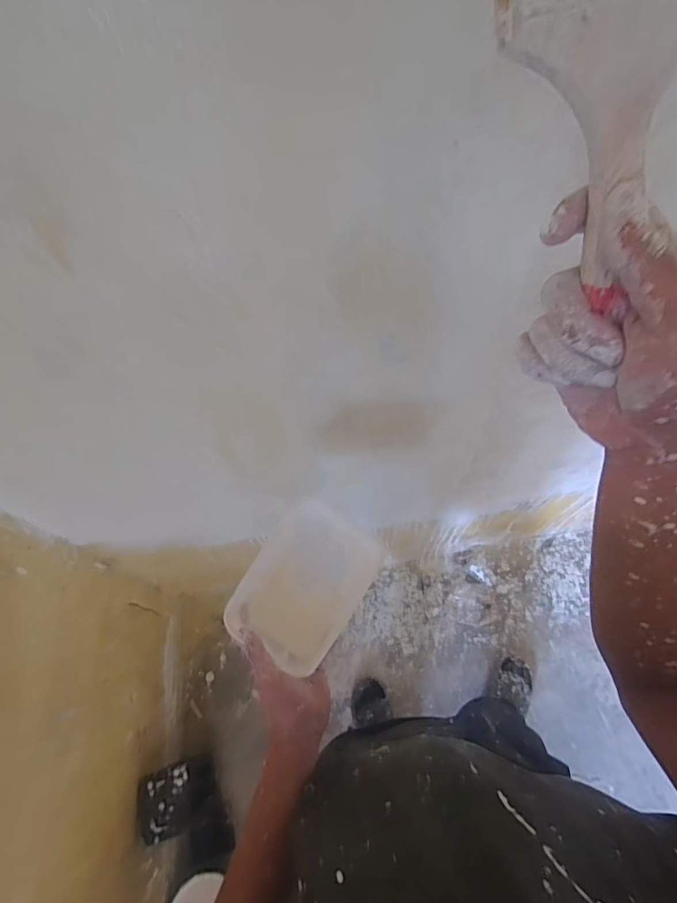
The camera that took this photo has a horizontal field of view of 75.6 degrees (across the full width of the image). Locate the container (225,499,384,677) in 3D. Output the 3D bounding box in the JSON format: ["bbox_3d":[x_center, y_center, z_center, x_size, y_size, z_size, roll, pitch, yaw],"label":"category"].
[{"bbox_3d":[-0.037,0.149,0.503,0.130,0.053,0.167,32,68,18],"label":"container"}]

